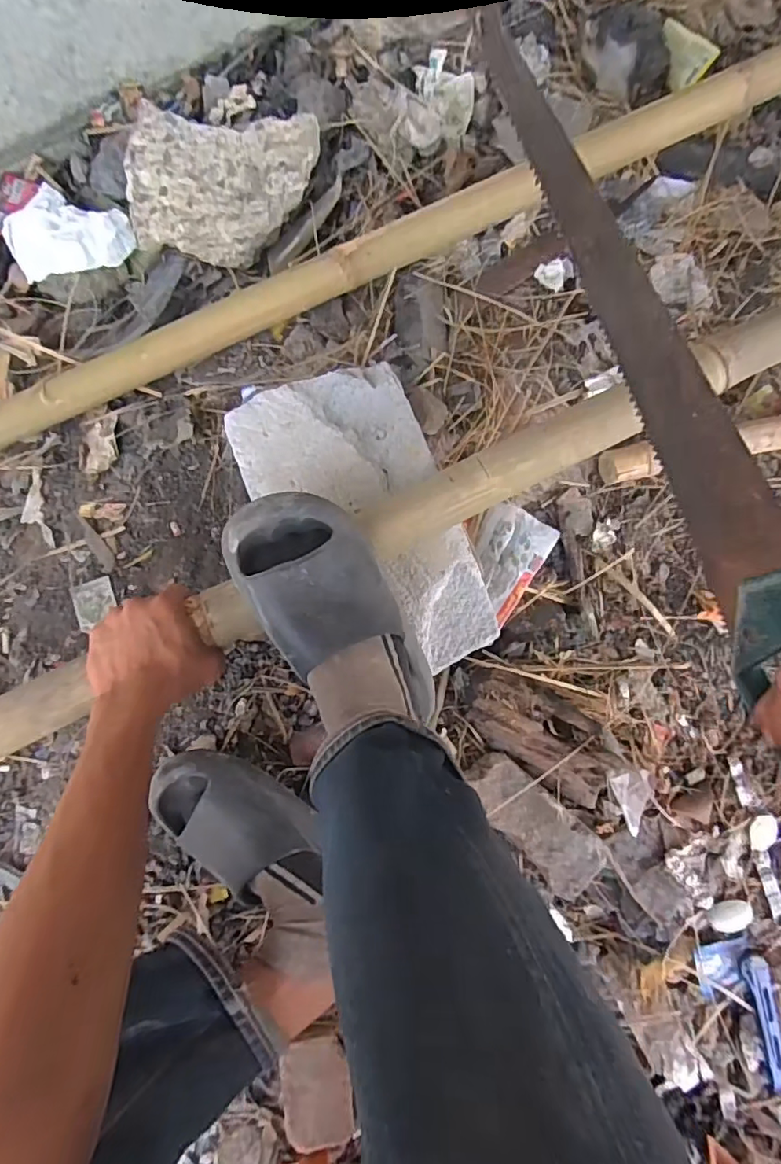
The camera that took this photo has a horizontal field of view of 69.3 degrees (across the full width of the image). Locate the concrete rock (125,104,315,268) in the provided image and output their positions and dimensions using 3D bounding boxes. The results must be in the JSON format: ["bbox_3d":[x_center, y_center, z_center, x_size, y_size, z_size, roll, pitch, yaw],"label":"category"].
[{"bbox_3d":[-0.201,-0.493,0.708,0.219,0.099,0.169,0,80,1],"label":"concrete rock"}]

